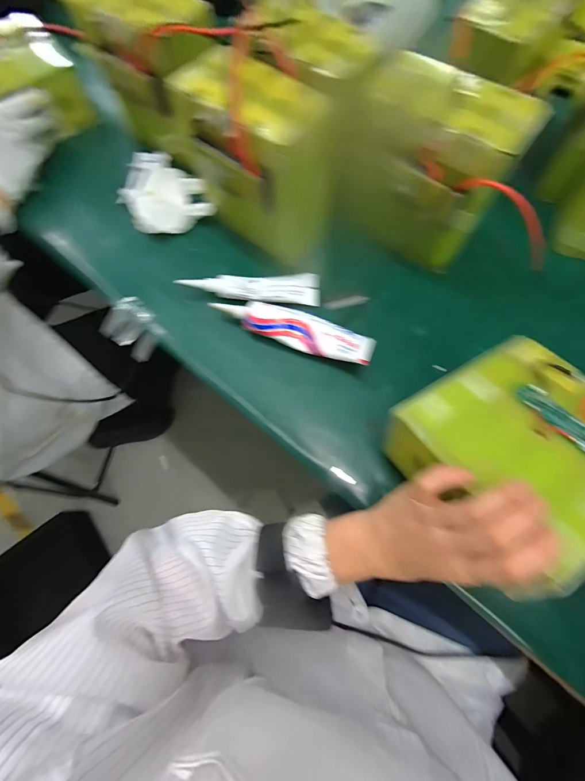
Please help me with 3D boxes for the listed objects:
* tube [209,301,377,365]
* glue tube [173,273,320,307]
[{"bbox_3d":[0.002,-0.066,0.357,0.171,0.022,0.037,19,74,8],"label":"tube"},{"bbox_3d":[-0.048,-0.121,0.388,0.158,0.019,0.037,2,72,3],"label":"glue tube"}]

